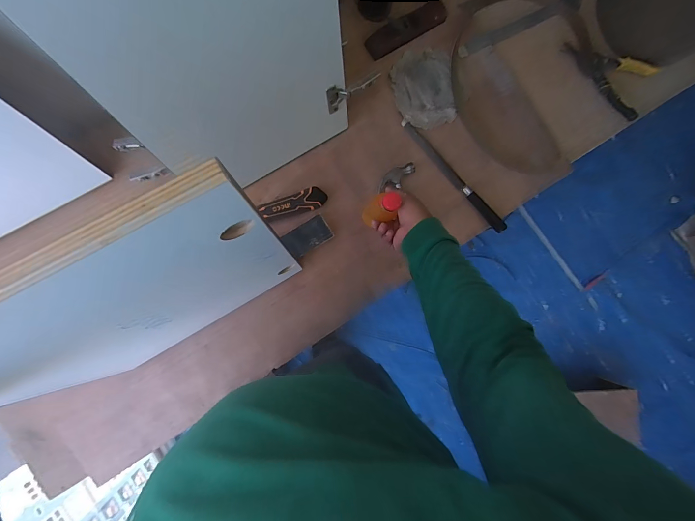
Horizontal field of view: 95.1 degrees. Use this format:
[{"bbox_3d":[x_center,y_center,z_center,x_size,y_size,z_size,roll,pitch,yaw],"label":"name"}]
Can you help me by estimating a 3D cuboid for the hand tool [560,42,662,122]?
[{"bbox_3d":[0.622,-0.451,0.764,0.223,0.021,0.134,26,85,-4],"label":"hand tool"}]

